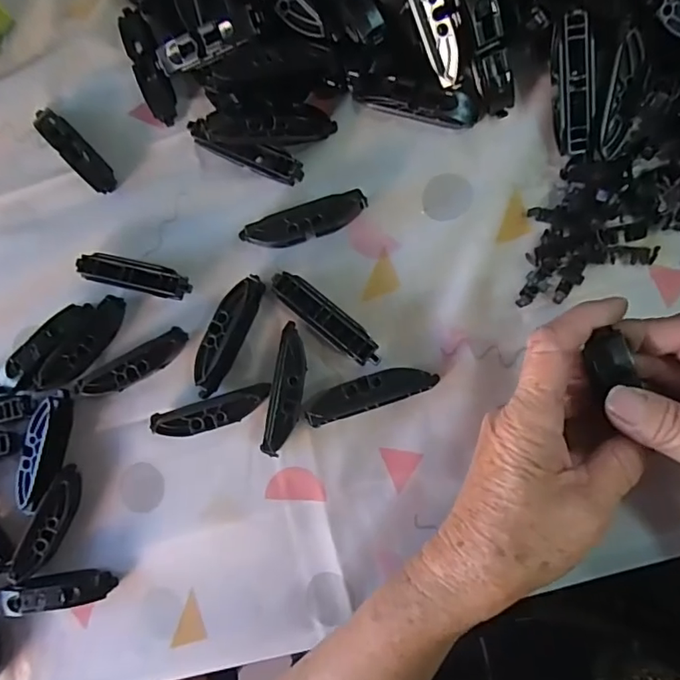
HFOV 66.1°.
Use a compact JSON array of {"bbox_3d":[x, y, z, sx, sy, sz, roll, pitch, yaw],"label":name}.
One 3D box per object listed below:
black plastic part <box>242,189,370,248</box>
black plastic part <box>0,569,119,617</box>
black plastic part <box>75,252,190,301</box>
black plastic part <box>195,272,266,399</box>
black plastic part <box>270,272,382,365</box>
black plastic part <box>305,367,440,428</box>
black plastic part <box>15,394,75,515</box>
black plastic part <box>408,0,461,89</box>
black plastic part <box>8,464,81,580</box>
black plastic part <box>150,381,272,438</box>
[{"bbox_3d":[-0.023,-0.074,0.328,0.080,0.014,0.018,-17,84,7],"label":"black plastic part"},{"bbox_3d":[-0.187,0.165,0.342,0.075,0.021,0.019,-12,85,8],"label":"black plastic part"},{"bbox_3d":[-0.133,-0.042,0.342,0.076,0.014,0.019,13,88,9],"label":"black plastic part"},{"bbox_3d":[-0.074,-0.004,0.333,0.020,0.013,0.080,25,90,9],"label":"black plastic part"},{"bbox_3d":[-0.008,-0.014,0.324,0.080,0.015,0.018,39,93,9],"label":"black plastic part"},{"bbox_3d":[0.018,0.032,0.320,0.080,0.012,0.020,-19,84,7],"label":"black plastic part"},{"bbox_3d":[-0.198,0.074,0.351,0.024,0.016,0.079,10,88,9],"label":"black plastic part"},{"bbox_3d":[0.053,-0.184,0.291,0.025,0.009,0.078,-26,119,7],"label":"black plastic part"},{"bbox_3d":[-0.193,0.122,0.349,0.018,0.023,0.077,23,90,9],"label":"black plastic part"},{"bbox_3d":[-0.080,0.046,0.333,0.077,0.014,0.019,-16,84,7],"label":"black plastic part"}]

